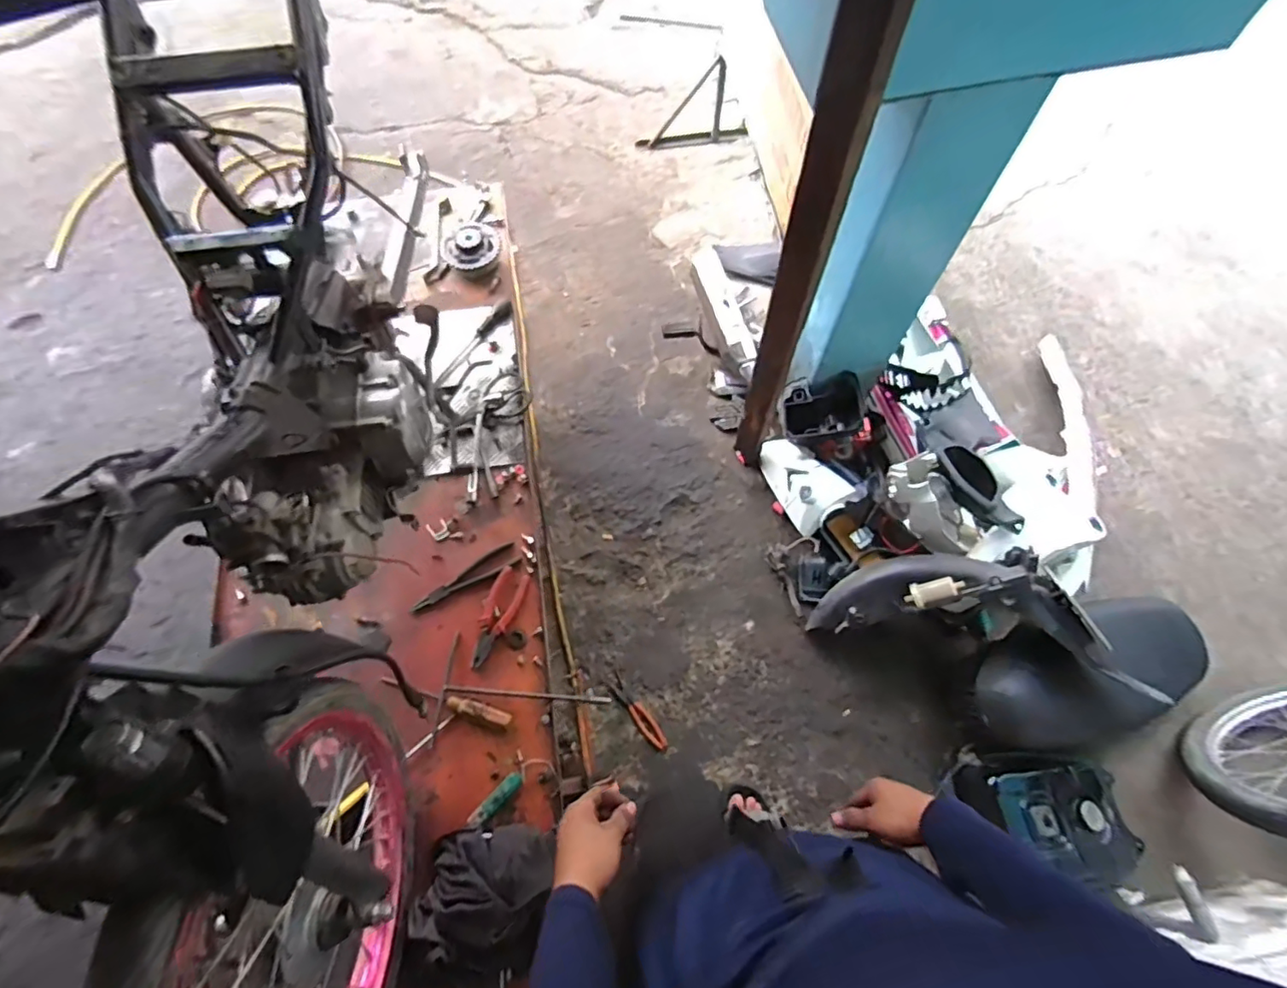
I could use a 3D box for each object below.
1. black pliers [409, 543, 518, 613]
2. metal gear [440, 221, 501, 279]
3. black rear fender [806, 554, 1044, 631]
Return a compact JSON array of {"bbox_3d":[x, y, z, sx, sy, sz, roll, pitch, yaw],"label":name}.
[{"bbox_3d":[-0.336,0.162,1.081,0.215,0.024,0.052,-31,71,-12],"label":"black pliers"},{"bbox_3d":[-0.400,-0.568,1.335,0.135,0.060,0.121,-24,70,-9],"label":"metal gear"},{"bbox_3d":[0.589,0.212,1.301,0.493,0.114,0.139,-21,64,31],"label":"black rear fender"}]

